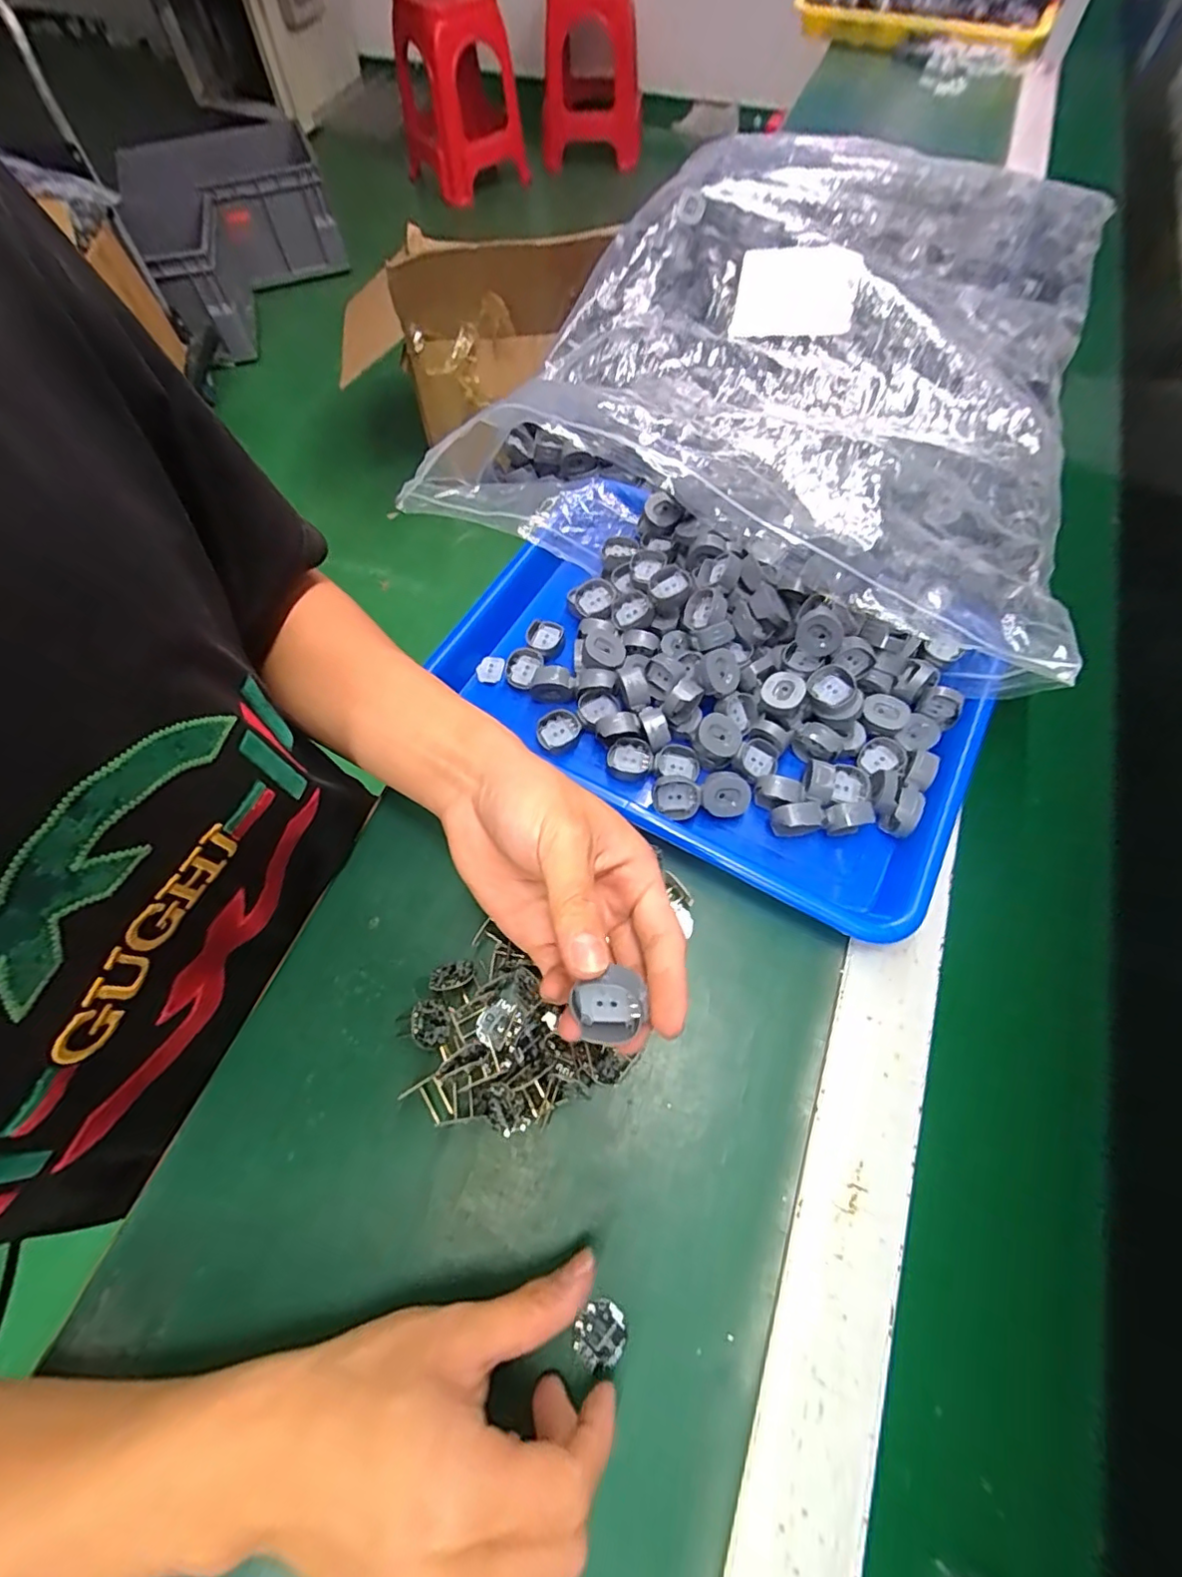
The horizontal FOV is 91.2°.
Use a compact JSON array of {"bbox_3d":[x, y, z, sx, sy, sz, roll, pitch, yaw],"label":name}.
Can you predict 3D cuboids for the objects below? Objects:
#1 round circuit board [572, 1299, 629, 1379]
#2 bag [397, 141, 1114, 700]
[{"bbox_3d":[0.004,0.243,0.256,0.022,0.004,0.025,33,68,15],"label":"round circuit board"},{"bbox_3d":[0.178,-0.367,0.483,0.431,0.098,0.548,22,65,11],"label":"bag"}]

